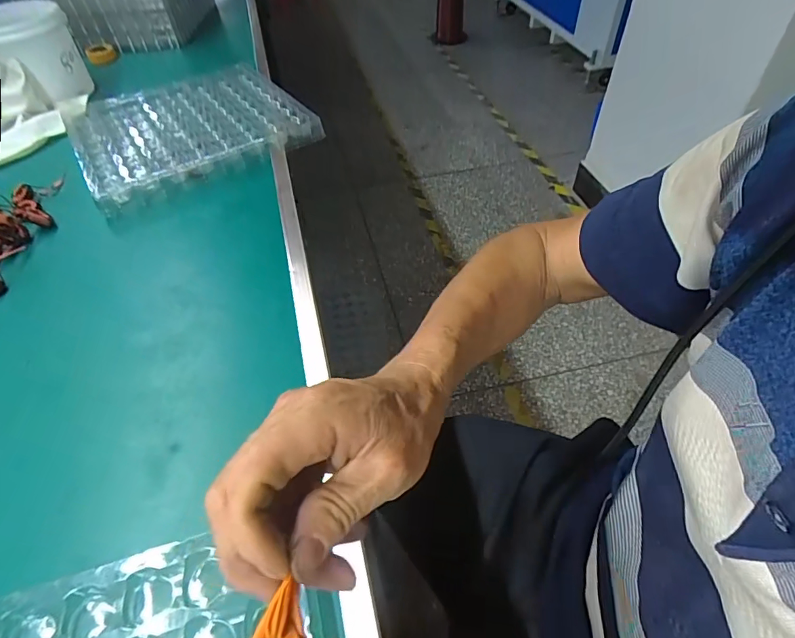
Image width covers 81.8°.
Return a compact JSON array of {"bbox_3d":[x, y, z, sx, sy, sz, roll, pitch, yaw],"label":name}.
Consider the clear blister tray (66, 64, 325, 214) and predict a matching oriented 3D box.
[{"bbox_3d":[-0.296,-0.273,0.647,0.280,0.032,0.283,-27,53,-20],"label":"clear blister tray"}]

